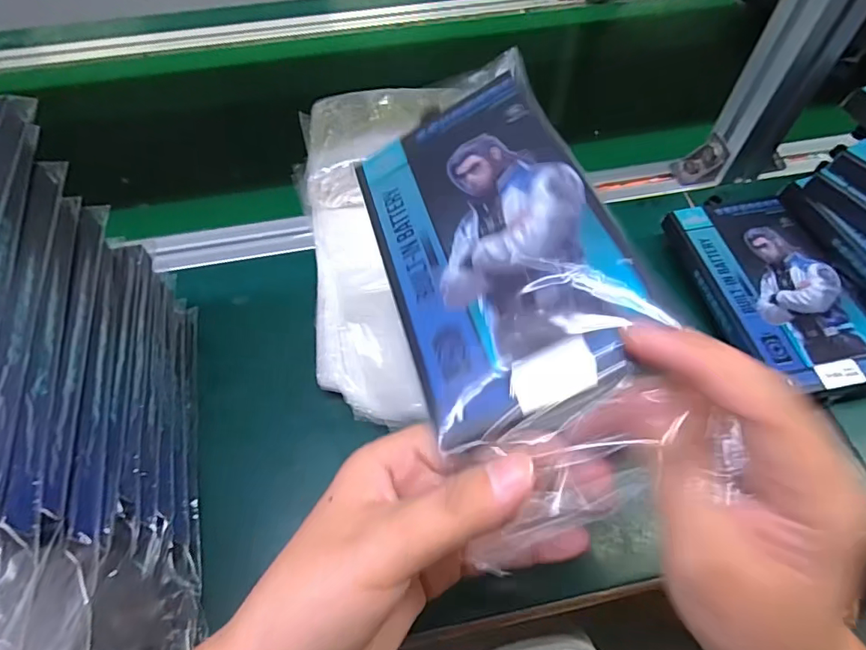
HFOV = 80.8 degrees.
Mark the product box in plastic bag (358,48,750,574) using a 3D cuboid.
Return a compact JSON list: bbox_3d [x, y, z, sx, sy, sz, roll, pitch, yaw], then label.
[{"bbox_3d":[0.032,-0.023,0.221,0.094,0.026,0.199,-25,58,14],"label":"product box in plastic bag"}]

